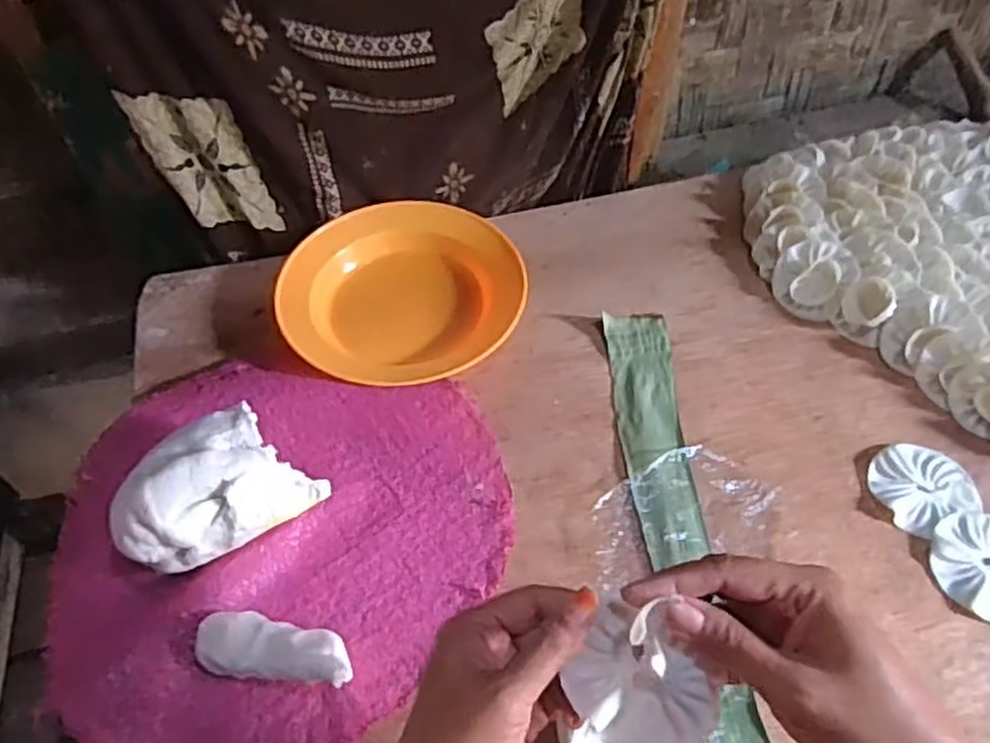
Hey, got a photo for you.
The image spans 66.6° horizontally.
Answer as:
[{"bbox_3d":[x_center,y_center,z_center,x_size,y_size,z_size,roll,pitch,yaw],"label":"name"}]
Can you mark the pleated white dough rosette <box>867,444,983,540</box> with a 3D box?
[{"bbox_3d":[0.332,0.088,0.586,0.073,0.004,0.069,-24,57,-13],"label":"pleated white dough rosette"}]

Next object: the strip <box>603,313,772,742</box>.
[{"bbox_3d":[0.140,0.119,0.572,0.059,0.006,0.413,-4,54,-2],"label":"strip"}]

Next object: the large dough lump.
[{"bbox_3d":[-0.203,0.088,0.547,0.136,0.083,0.089,-30,58,-16],"label":"large dough lump"}]

